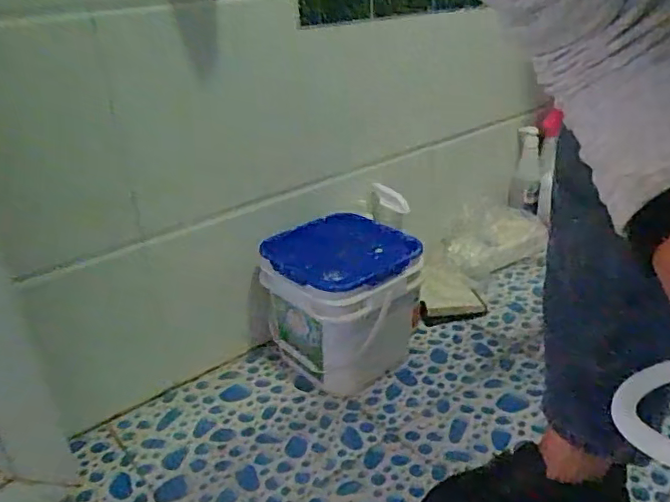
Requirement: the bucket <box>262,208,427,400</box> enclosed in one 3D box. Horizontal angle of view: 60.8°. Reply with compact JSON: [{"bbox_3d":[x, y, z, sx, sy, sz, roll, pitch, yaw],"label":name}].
[{"bbox_3d":[0.012,0.087,0.910,0.184,0.223,0.192,21,35,37],"label":"bucket"}]

